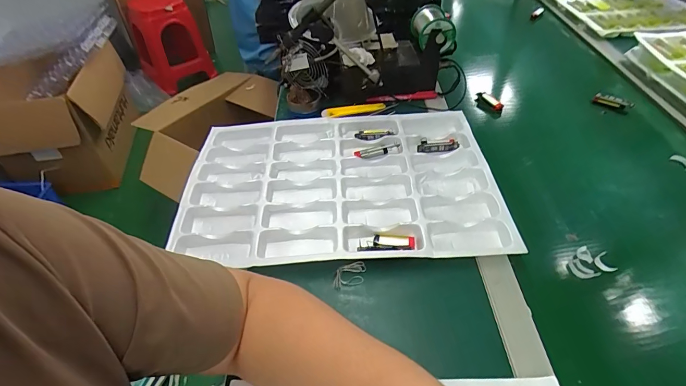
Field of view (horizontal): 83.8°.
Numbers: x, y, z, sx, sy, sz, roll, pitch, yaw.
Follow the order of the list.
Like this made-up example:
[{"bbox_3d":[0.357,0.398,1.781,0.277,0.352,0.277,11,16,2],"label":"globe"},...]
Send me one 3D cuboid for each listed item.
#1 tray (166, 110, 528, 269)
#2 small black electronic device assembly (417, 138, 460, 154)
[{"bbox_3d":[-0.008,-0.023,0.592,0.448,0.027,0.312,-3,44,2],"label":"tray"},{"bbox_3d":[0.157,-0.078,0.632,0.067,0.010,0.027,2,44,4],"label":"small black electronic device assembly"}]

